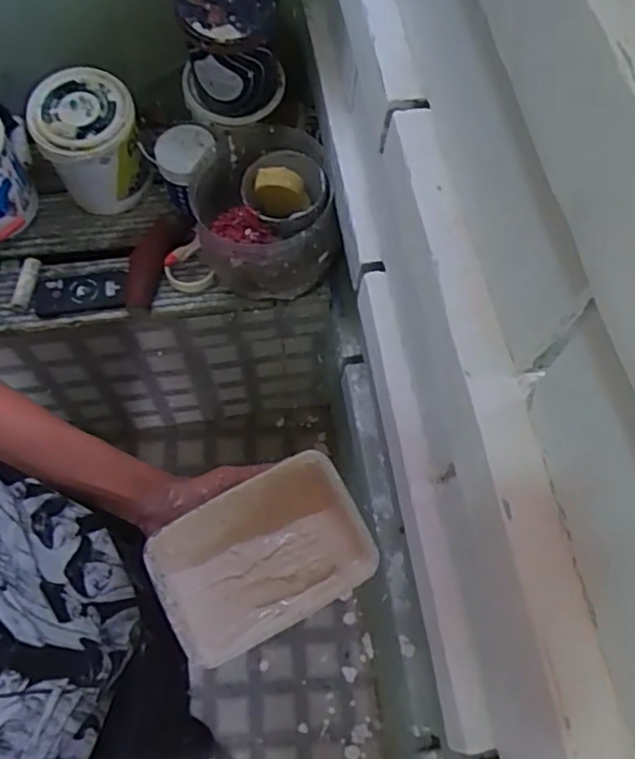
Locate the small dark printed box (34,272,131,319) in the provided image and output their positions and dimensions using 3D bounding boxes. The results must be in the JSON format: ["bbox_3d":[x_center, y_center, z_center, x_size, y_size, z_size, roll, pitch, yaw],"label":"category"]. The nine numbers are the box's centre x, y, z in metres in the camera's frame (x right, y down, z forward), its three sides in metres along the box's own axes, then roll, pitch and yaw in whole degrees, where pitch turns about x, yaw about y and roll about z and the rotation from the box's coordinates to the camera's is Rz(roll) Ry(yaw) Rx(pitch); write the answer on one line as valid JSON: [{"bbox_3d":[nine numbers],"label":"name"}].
[{"bbox_3d":[-0.428,-0.153,1.155,0.158,0.012,0.083,-5,65,-5],"label":"small dark printed box"}]

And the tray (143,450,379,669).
[{"bbox_3d":[-0.044,0.145,0.520,0.169,0.045,0.111,-26,68,-12],"label":"tray"}]

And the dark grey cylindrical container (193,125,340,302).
[{"bbox_3d":[-0.091,-0.277,1.107,0.221,0.203,0.239,1,64,-2],"label":"dark grey cylindrical container"}]

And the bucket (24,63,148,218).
[{"bbox_3d":[-0.406,-0.417,1.169,0.173,0.218,0.165,1,64,-2],"label":"bucket"}]

